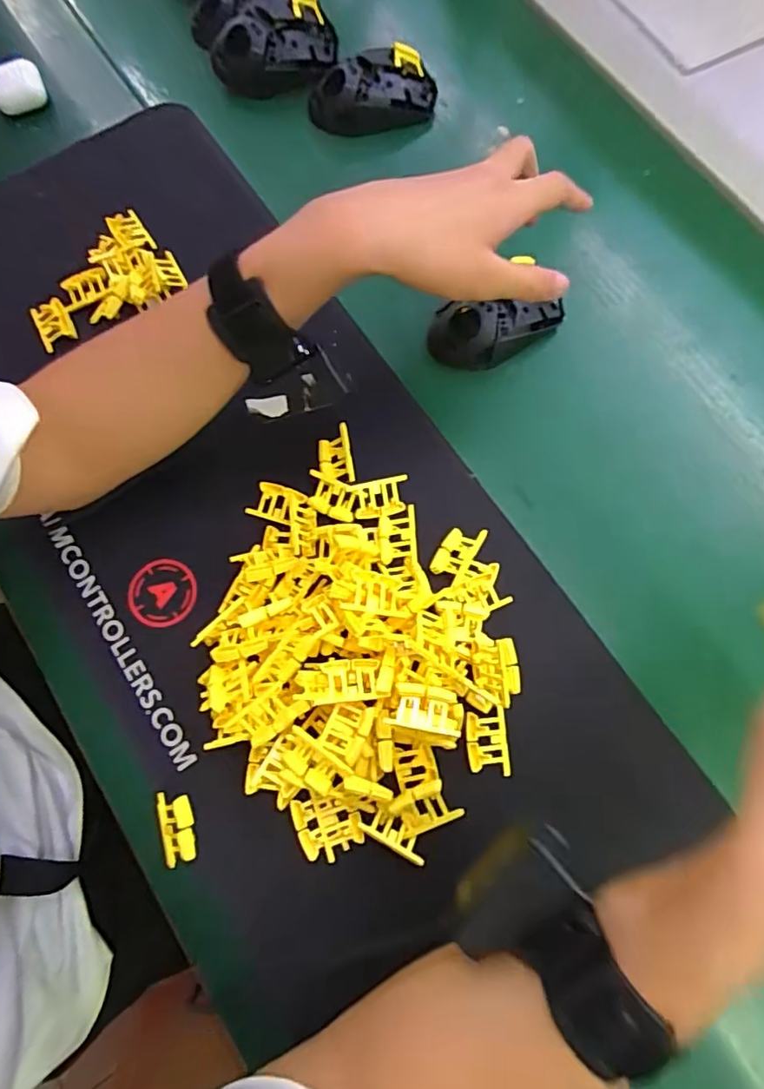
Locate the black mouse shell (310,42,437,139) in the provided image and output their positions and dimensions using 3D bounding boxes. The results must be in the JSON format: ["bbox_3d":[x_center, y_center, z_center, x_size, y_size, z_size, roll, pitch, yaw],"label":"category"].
[{"bbox_3d":[-0.009,-0.419,0.511,0.116,0.051,0.063,0,75,-3],"label":"black mouse shell"}]

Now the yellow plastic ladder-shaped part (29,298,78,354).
[{"bbox_3d":[-0.259,-0.173,0.433,0.025,0.008,0.036,-24,97,-12],"label":"yellow plastic ladder-shaped part"}]

